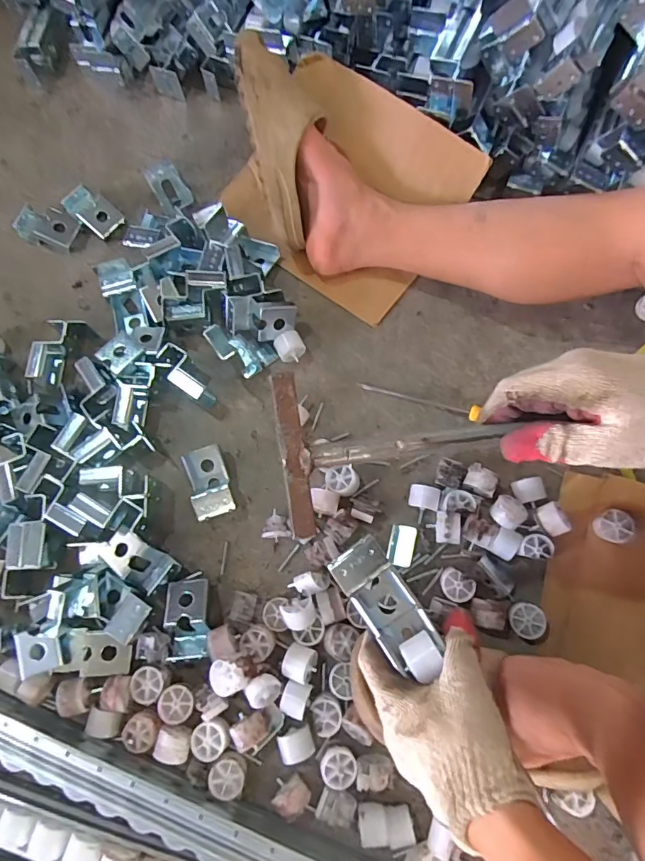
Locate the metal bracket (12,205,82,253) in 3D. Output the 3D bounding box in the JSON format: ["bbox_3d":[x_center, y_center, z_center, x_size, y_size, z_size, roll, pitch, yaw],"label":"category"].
[{"bbox_3d":[-0.393,-0.290,0.696,0.090,0.031,0.051,18,75,9],"label":"metal bracket"}]

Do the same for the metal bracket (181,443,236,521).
[{"bbox_3d":[-0.134,0.060,0.570,0.044,0.029,0.083,-19,71,-4],"label":"metal bracket"}]

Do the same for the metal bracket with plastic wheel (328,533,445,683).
[{"bbox_3d":[0.053,0.144,0.399,0.044,0.044,0.107,-35,73,-10],"label":"metal bracket with plastic wheel"}]

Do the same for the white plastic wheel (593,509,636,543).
[{"bbox_3d":[0.311,0.103,0.519,0.032,0.029,0.034,-1,73,3],"label":"white plastic wheel"}]

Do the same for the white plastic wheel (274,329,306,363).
[{"bbox_3d":[-0.041,-0.105,0.616,0.036,0.031,0.035,-16,73,-1],"label":"white plastic wheel"}]

